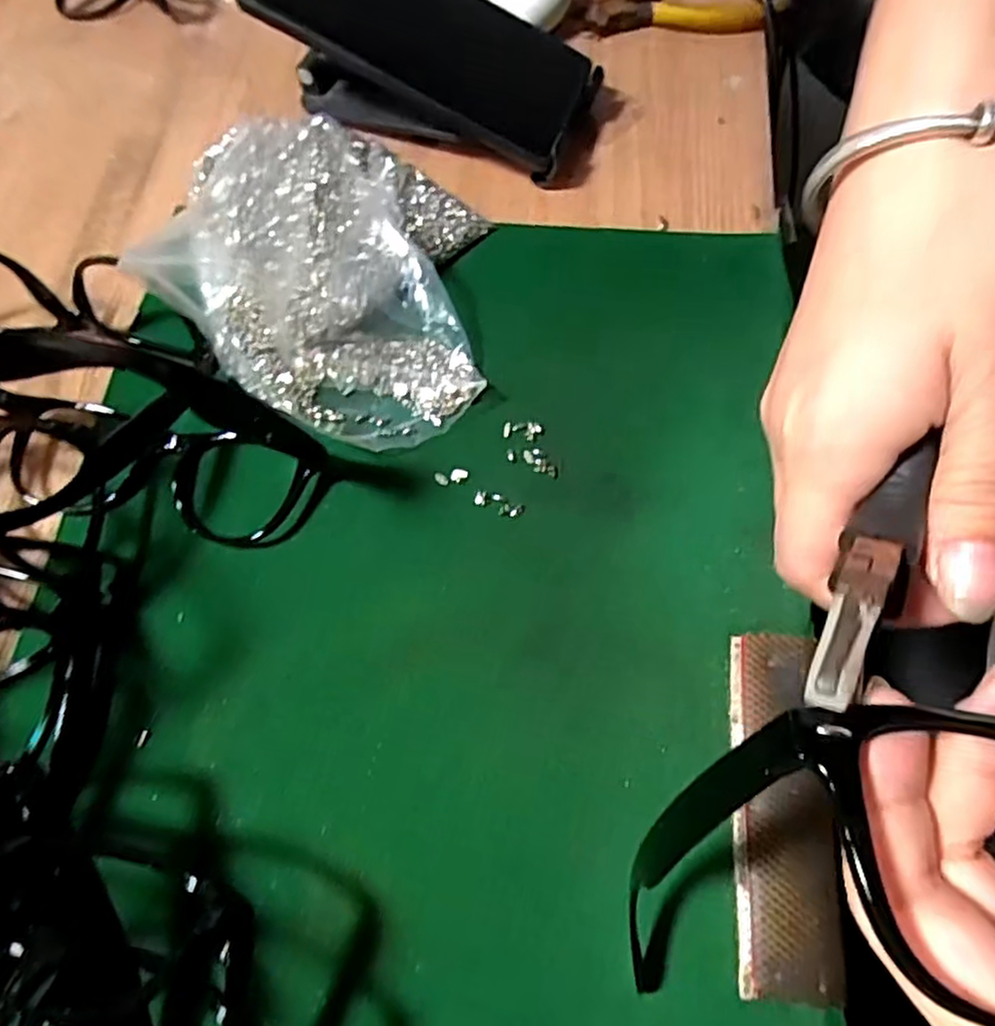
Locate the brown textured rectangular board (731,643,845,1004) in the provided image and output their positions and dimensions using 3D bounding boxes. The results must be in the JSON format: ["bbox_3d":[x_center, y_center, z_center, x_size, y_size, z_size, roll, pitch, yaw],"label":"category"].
[{"bbox_3d":[0.100,0.101,0.247,0.032,0.008,0.117,4,68,4],"label":"brown textured rectangular board"}]

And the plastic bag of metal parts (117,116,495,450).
[{"bbox_3d":[-0.073,-0.112,0.326,0.163,0.038,0.134,31,73,14],"label":"plastic bag of metal parts"}]

